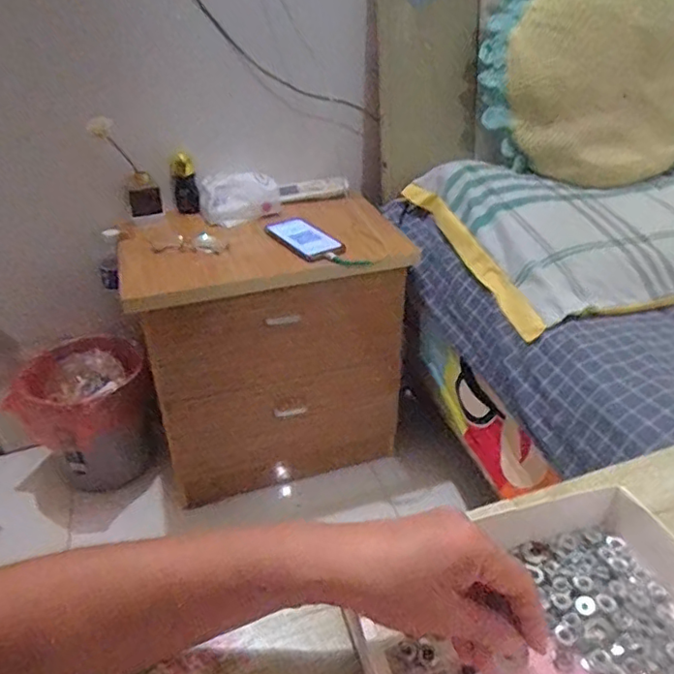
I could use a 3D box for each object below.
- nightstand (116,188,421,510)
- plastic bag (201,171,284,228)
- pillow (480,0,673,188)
[{"bbox_3d":[-0.112,0.002,1.029,0.431,0.370,0.296,-9,34,-11],"label":"nightstand"},{"bbox_3d":[-0.165,-0.236,1.001,0.134,0.055,0.100,-6,33,-7],"label":"plastic bag"},{"bbox_3d":[0.494,-0.501,1.068,0.441,0.096,0.520,15,76,-6],"label":"pillow"}]

